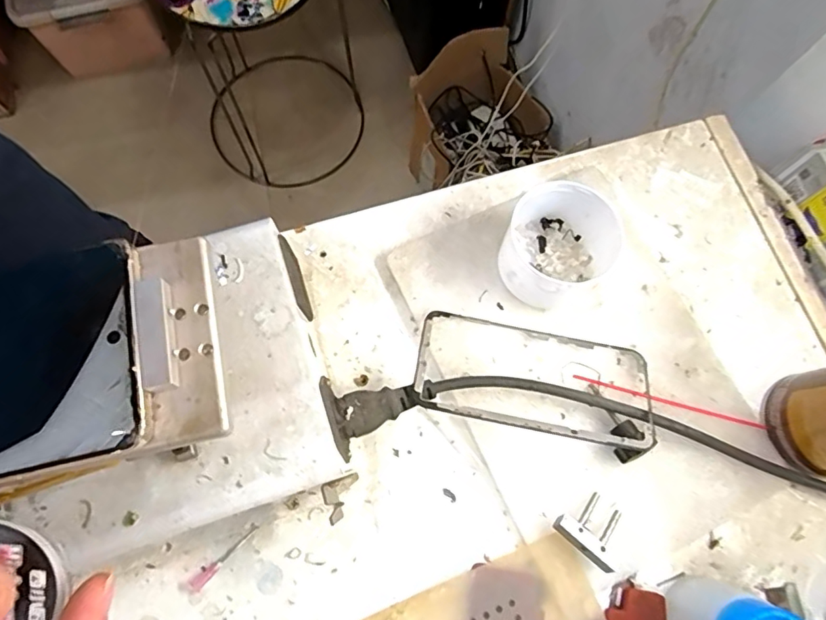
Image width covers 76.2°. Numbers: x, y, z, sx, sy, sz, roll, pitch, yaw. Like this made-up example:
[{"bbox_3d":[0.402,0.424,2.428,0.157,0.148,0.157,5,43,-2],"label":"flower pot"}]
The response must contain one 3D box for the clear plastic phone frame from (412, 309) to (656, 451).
[{"bbox_3d":[0.073,0.040,0.318,0.141,0.008,0.070,11,54,1],"label":"clear plastic phone frame"}]

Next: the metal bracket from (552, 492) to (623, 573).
[{"bbox_3d":[0.105,0.125,0.298,0.045,0.014,0.032,41,77,10],"label":"metal bracket"}]

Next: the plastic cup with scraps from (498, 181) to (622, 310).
[{"bbox_3d":[0.087,-0.039,0.329,0.067,0.044,0.063,0,73,-1],"label":"plastic cup with scraps"}]

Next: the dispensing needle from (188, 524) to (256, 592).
[{"bbox_3d":[-0.109,0.142,0.301,0.008,0.004,0.048,43,77,11],"label":"dispensing needle"}]

